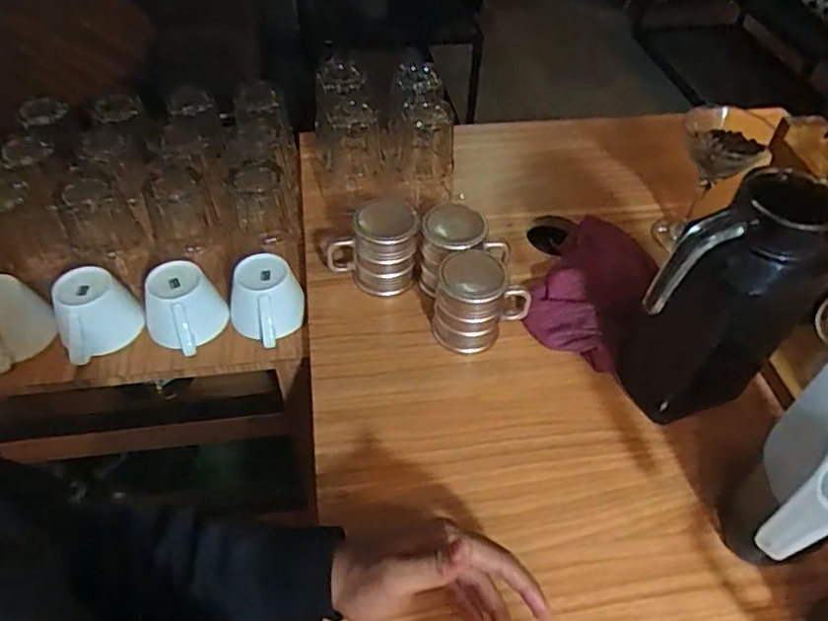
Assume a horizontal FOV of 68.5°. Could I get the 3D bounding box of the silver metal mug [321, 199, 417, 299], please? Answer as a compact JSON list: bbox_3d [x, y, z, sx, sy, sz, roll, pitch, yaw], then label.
[{"bbox_3d":[-0.047,-0.067,0.679,0.084,0.100,0.075,-30,57,-26],"label":"silver metal mug"}]

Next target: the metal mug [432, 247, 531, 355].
[{"bbox_3d":[0.064,-0.014,0.647,0.091,0.094,0.077,-33,58,-27],"label":"metal mug"}]

